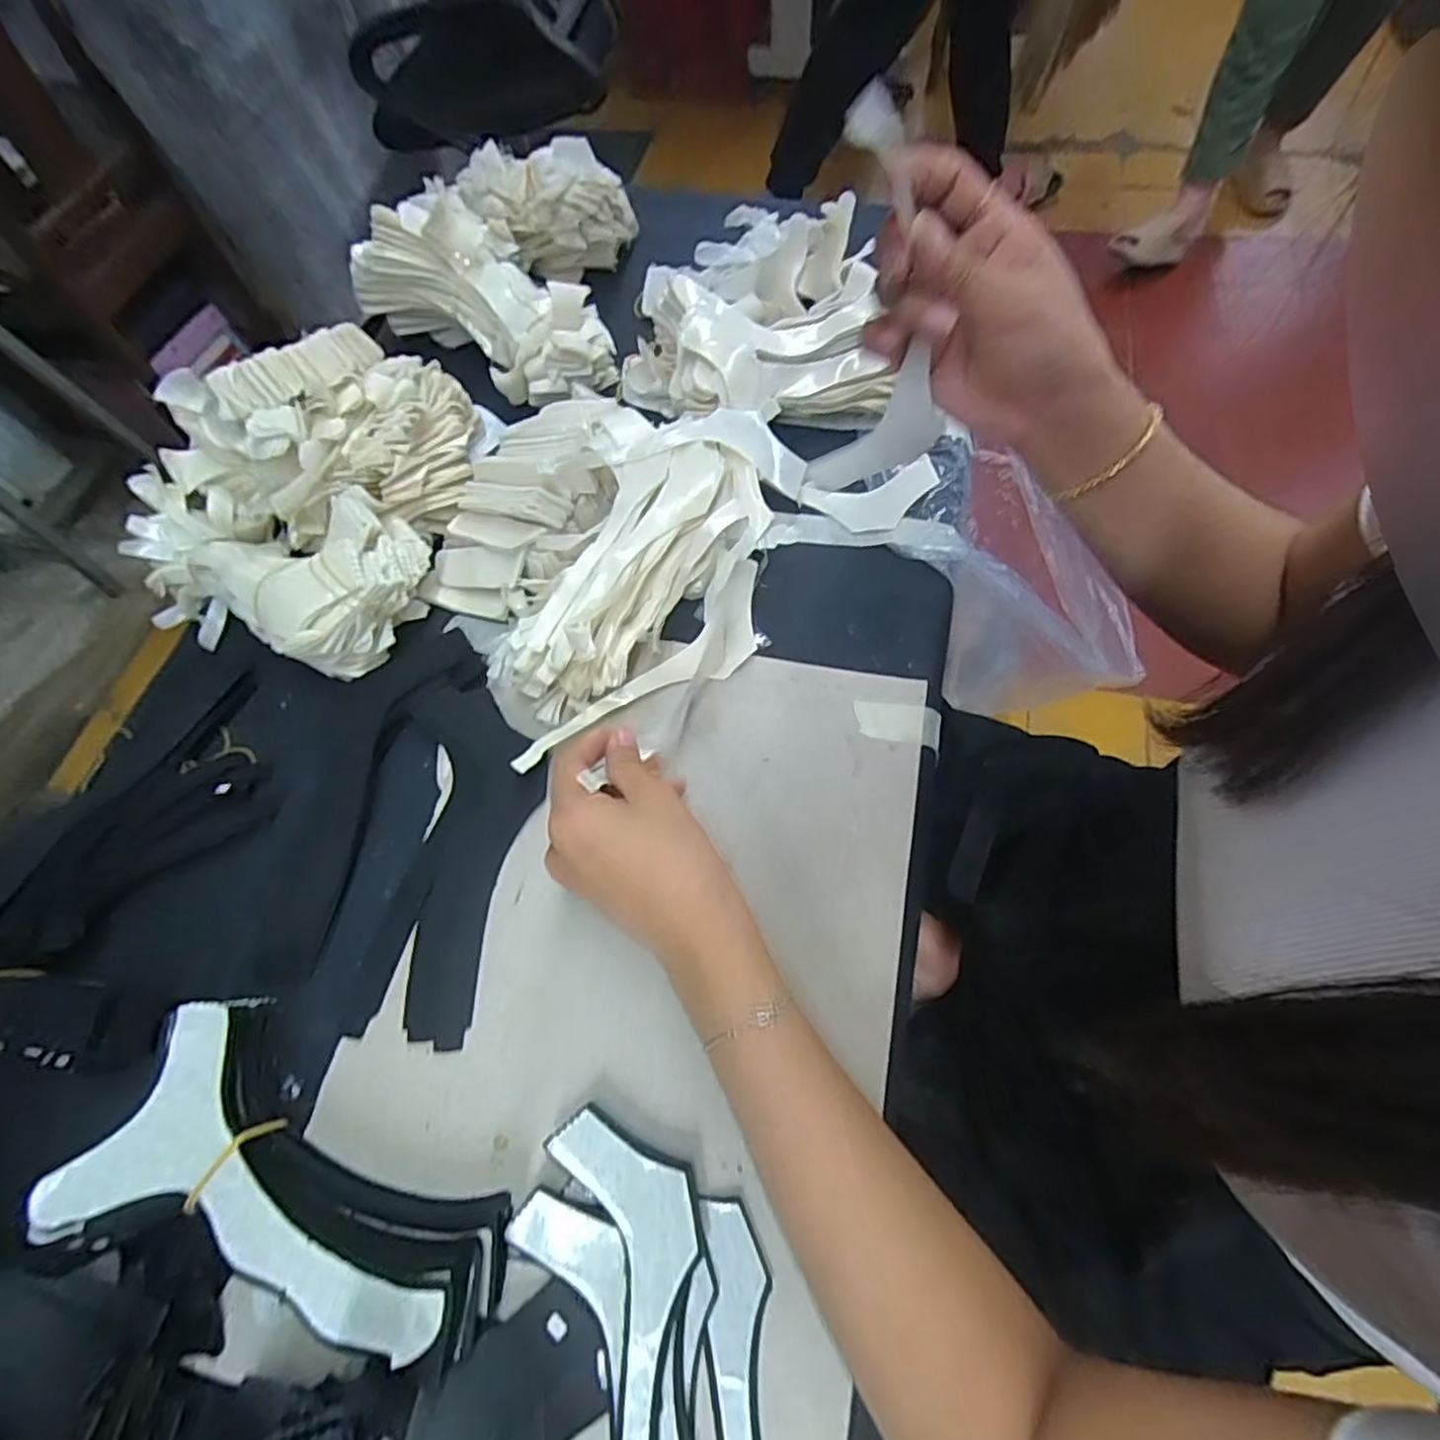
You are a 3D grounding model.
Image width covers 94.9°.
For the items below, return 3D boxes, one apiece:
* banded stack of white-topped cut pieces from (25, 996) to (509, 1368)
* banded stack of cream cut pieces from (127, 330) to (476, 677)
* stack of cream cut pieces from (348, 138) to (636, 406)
[{"bbox_3d":[-0.185,0.213,0.289,0.188,0.044,0.093,25,69,14],"label":"banded stack of white-topped cut pieces"},{"bbox_3d":[-0.278,-0.158,0.435,0.201,0.102,0.231,7,66,7],"label":"banded stack of cream cut pieces"},{"bbox_3d":[-0.163,-0.370,0.534,0.200,0.083,0.220,19,68,12],"label":"stack of cream cut pieces"}]

